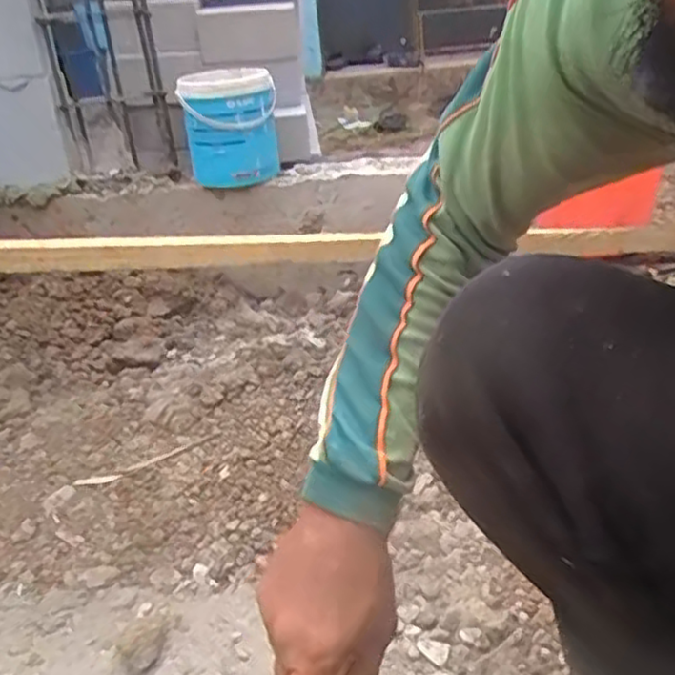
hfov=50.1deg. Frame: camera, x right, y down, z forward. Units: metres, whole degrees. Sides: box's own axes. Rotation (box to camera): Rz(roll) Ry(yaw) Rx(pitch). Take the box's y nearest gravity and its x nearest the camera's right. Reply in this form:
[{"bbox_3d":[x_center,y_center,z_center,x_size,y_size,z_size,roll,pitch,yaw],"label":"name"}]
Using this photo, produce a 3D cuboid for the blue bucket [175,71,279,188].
[{"bbox_3d":[-0.225,-0.432,1.493,0.176,0.212,0.193,-12,24,-13],"label":"blue bucket"}]

